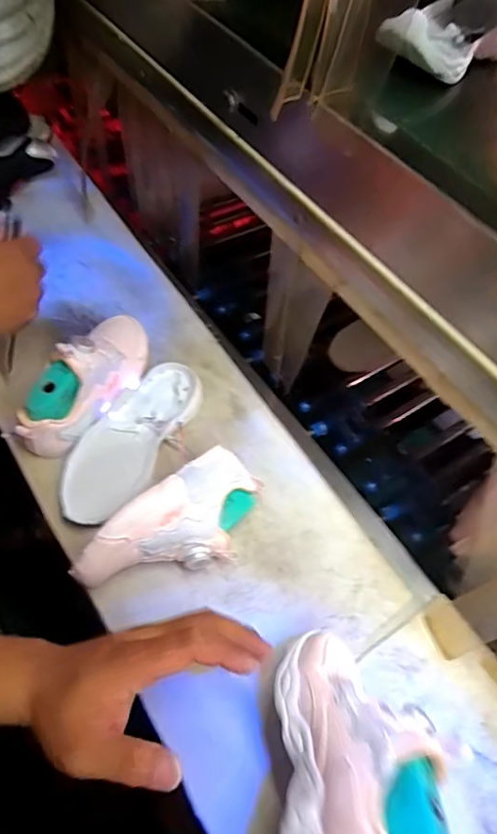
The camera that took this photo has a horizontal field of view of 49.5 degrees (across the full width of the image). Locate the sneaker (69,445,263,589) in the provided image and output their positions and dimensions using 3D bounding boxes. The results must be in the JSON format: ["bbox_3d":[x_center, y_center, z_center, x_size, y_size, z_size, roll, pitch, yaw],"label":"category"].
[{"bbox_3d":[-0.063,0.114,0.516,0.086,0.082,0.185,41,61,18],"label":"sneaker"}]

